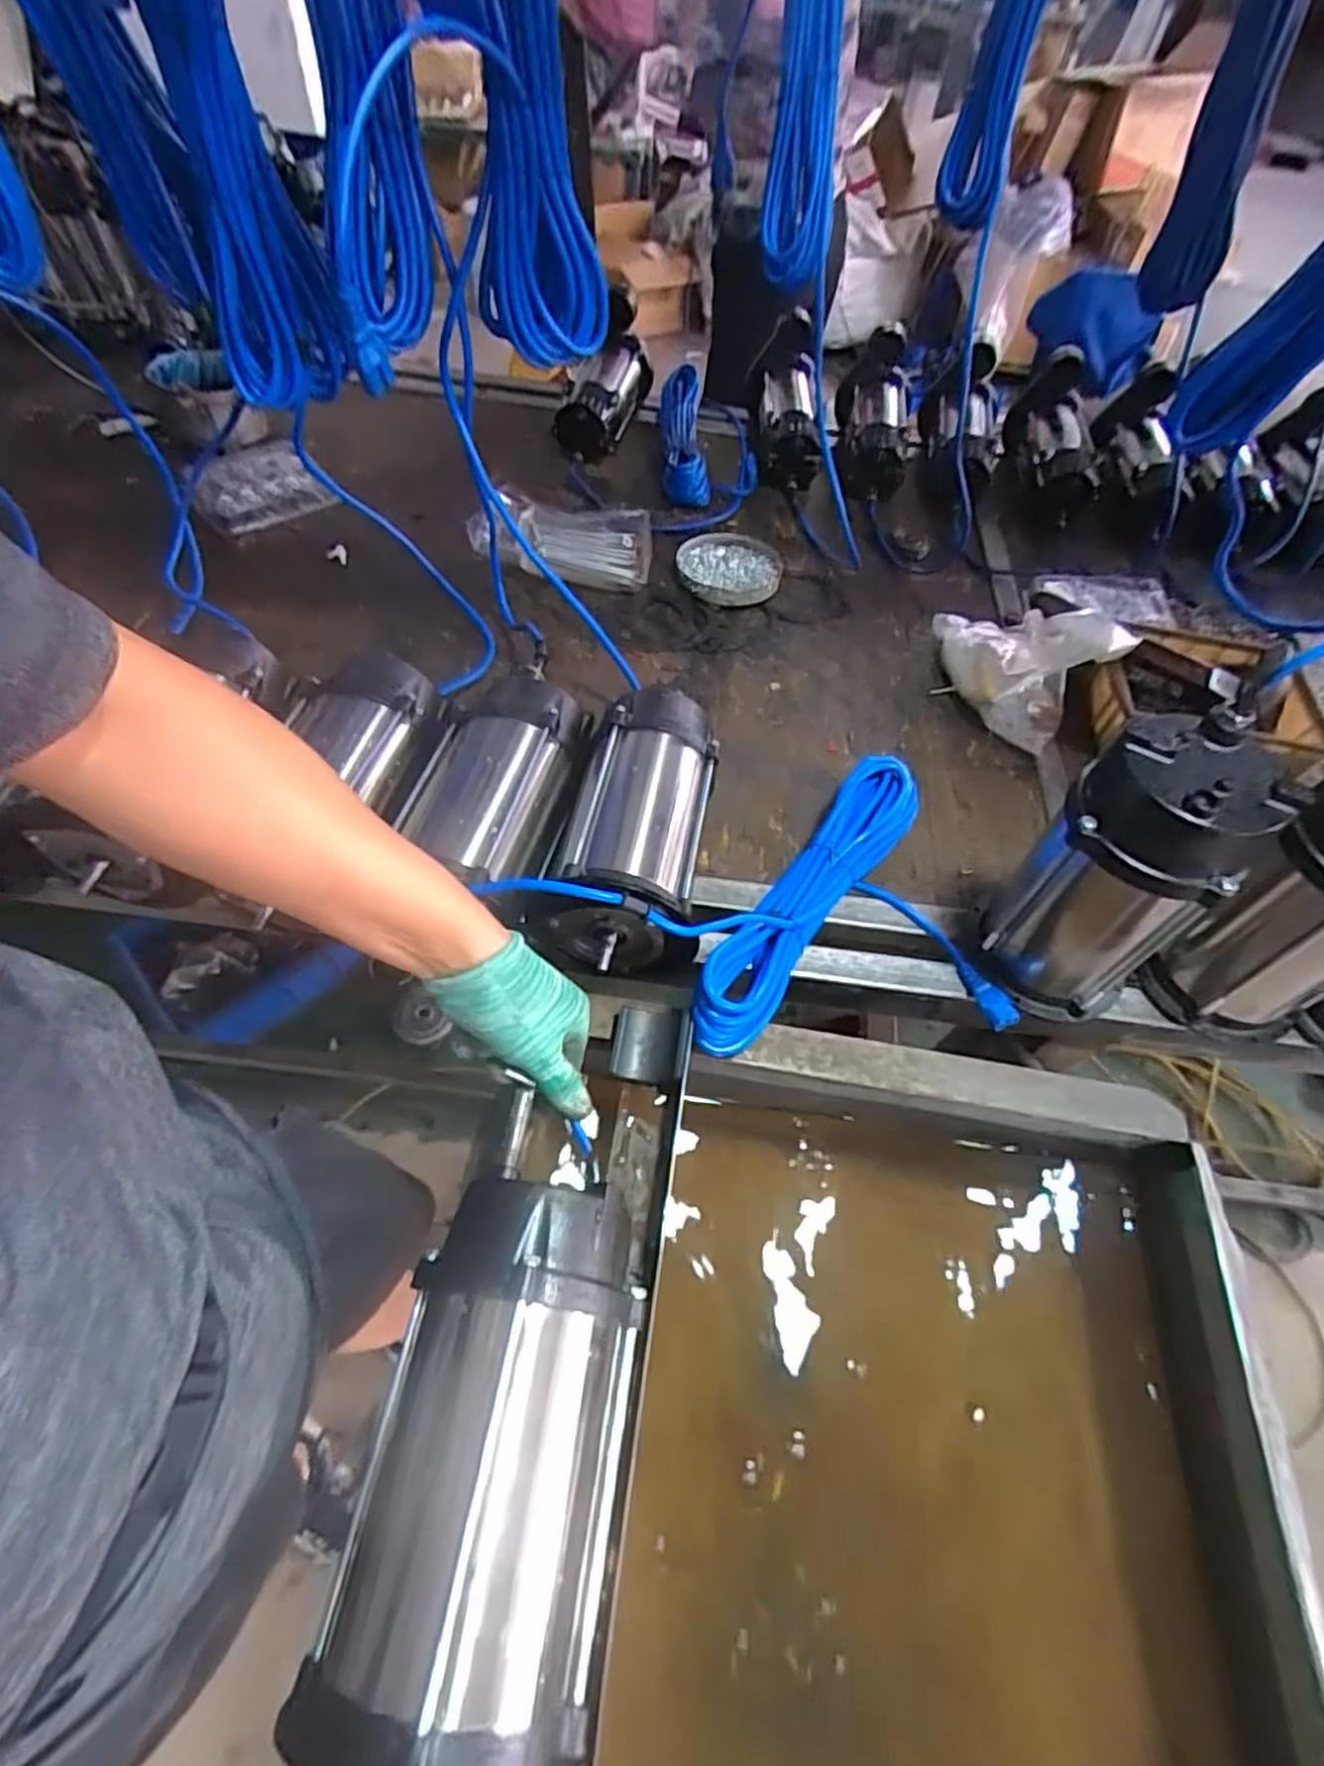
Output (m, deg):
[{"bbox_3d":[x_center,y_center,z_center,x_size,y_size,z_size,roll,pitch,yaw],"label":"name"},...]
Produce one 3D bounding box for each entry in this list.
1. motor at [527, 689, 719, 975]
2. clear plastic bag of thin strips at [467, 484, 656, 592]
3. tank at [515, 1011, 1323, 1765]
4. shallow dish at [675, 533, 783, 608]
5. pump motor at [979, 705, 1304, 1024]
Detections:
[{"bbox_3d":[-0.025,-0.048,0.669,0.129,0.126,0.256,10,56,2],"label":"motor"},{"bbox_3d":[-0.140,-0.465,0.991,0.250,0.035,0.146,10,56,2],"label":"clear plastic bag of thin strips"},{"bbox_3d":[0.145,0.521,0.514,0.564,0.246,0.752,13,56,4],"label":"tank"},{"bbox_3d":[0.094,-0.426,0.989,0.141,0.031,0.127,-30,63,-22],"label":"shallow dish"},{"bbox_3d":[0.357,0.005,0.583,0.128,0.266,0.108,16,57,6],"label":"pump motor"}]

